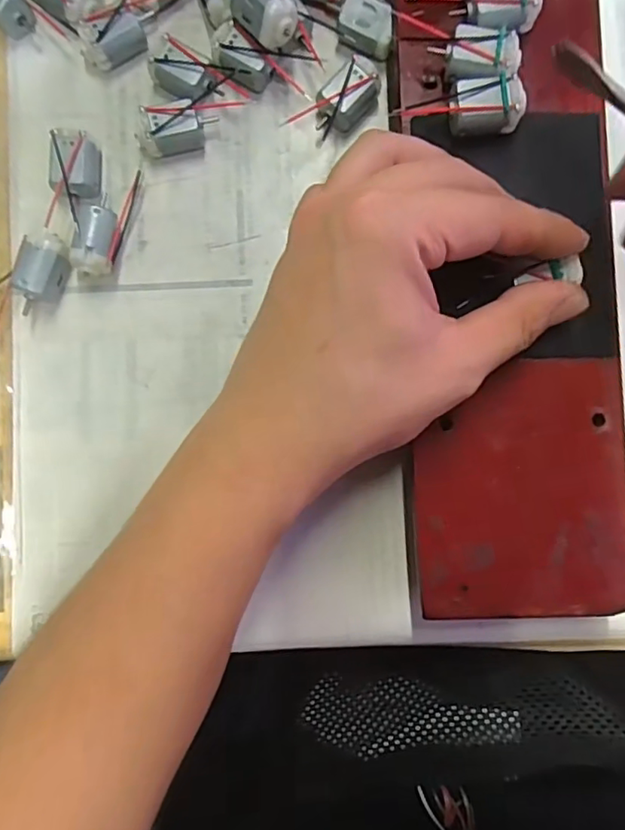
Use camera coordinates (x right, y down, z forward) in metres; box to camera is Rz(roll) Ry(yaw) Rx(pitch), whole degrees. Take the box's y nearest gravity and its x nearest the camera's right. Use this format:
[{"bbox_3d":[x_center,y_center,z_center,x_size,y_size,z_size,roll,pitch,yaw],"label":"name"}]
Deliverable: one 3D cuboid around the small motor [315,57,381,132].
[{"bbox_3d":[0.016,-0.138,0.242,0.017,0.018,0.033,39,89,2],"label":"small motor"}]

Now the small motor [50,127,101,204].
[{"bbox_3d":[-0.102,-0.108,0.240,0.016,0.018,0.027,5,88,1],"label":"small motor"}]

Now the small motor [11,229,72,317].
[{"bbox_3d":[-0.115,-0.060,0.236,0.014,0.020,0.035,22,88,2],"label":"small motor"}]

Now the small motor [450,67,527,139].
[{"bbox_3d":[0.067,-0.120,0.216,0.027,0.016,0.020,-2,88,1],"label":"small motor"}]

